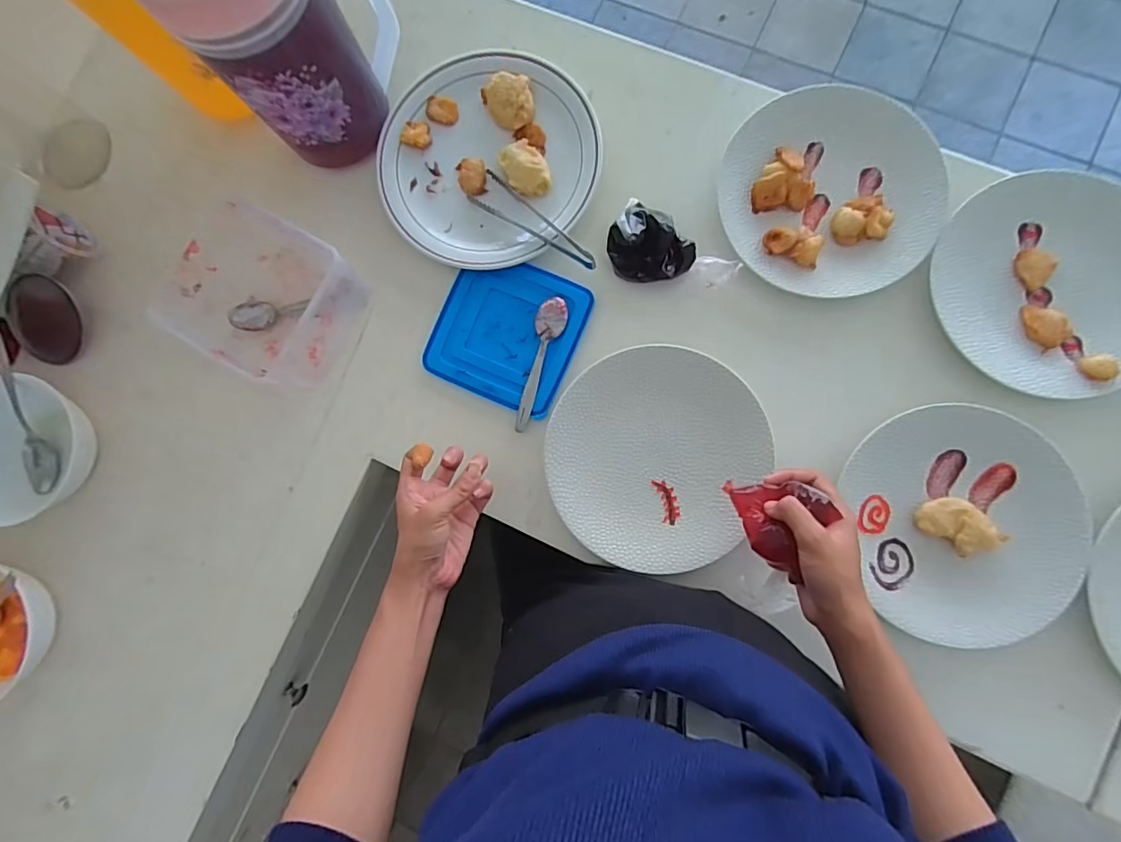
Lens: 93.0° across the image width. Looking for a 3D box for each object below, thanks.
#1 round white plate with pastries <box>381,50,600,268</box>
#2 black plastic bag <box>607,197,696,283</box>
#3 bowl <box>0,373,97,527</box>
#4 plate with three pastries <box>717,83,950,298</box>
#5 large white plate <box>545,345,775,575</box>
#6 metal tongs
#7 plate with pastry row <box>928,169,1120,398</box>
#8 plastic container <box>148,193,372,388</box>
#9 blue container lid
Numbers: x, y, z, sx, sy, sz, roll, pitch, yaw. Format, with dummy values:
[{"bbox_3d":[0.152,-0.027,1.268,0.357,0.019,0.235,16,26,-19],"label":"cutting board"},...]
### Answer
[{"bbox_3d":[-0.074,-0.267,0.529,0.210,0.015,0.225,0,86,6],"label":"round white plate with pastries"},{"bbox_3d":[0.078,-0.168,0.496,0.067,0.040,0.087,-41,83,2],"label":"black plastic bag"},{"bbox_3d":[-0.528,0.027,0.527,0.135,0.049,0.135,-10,85,5],"label":"bowl"},{"bbox_3d":[0.250,-0.215,0.499,0.193,0.028,0.196,0,86,6],"label":"plate with three pastries"},{"bbox_3d":[0.084,0.031,0.489,0.188,0.018,0.196,0,86,6],"label":"large white plate"},{"bbox_3d":[-0.025,-0.190,0.510,0.147,0.025,0.034,39,91,7],"label":"metal tongs"},{"bbox_3d":[0.430,-0.118,0.468,0.196,0.031,0.177,33,90,7],"label":"plate with pastry row"},{"bbox_3d":[-0.274,-0.115,0.503,0.139,0.080,0.132,27,89,7],"label":"plastic container"},{"bbox_3d":[-0.052,-0.087,0.517,0.134,0.005,0.133,22,88,7],"label":"blue container lid"}]

